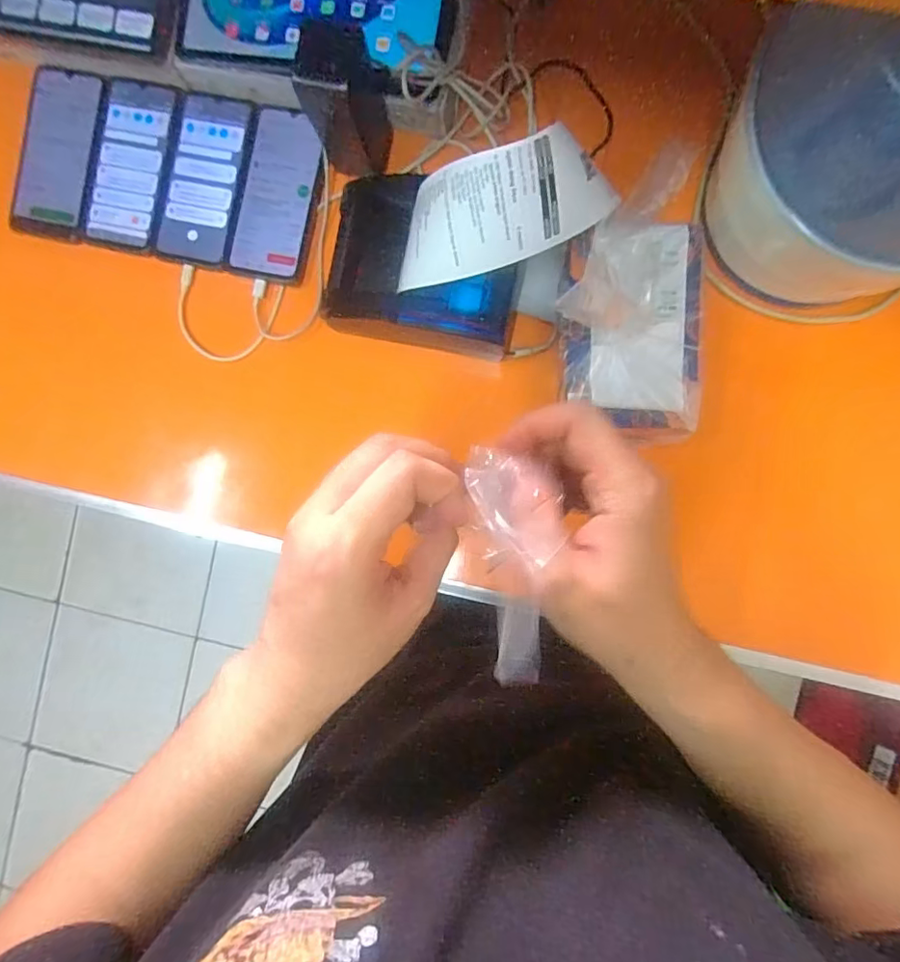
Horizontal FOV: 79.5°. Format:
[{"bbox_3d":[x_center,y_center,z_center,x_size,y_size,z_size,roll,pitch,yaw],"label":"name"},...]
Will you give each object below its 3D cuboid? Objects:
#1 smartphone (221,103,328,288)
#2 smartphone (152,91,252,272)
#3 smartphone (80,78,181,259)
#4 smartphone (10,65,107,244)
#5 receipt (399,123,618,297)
[{"bbox_3d":[-0.165,-0.273,0.521,0.080,0.008,0.154,16,98,5],"label":"smartphone"},{"bbox_3d":[-0.242,-0.292,0.529,0.075,0.016,0.156,16,92,3],"label":"smartphone"},{"bbox_3d":[-0.316,-0.307,0.530,0.073,0.012,0.155,16,95,-1],"label":"smartphone"},{"bbox_3d":[-0.386,-0.319,0.531,0.073,0.010,0.154,14,99,-2],"label":"smartphone"},{"bbox_3d":[0.044,-0.199,0.404,0.183,0.070,0.078,-15,90,4],"label":"receipt"}]

